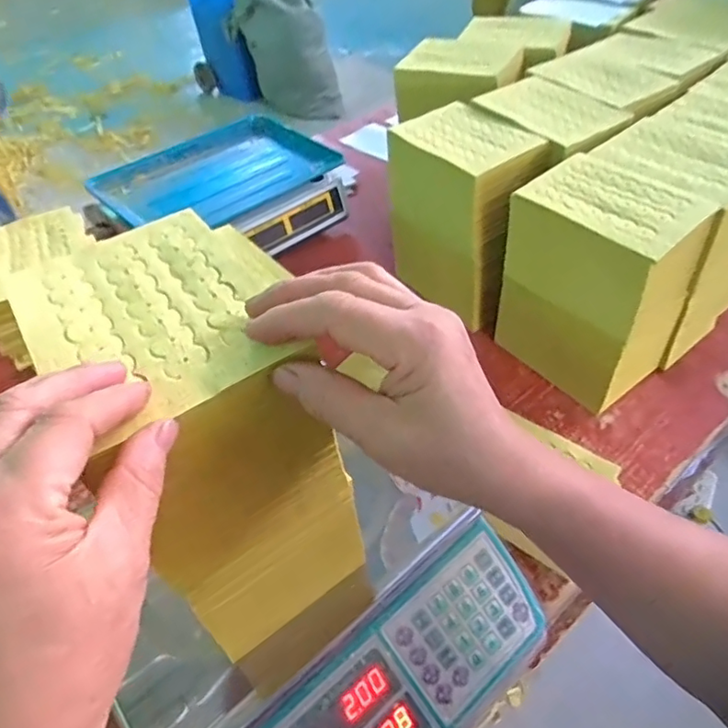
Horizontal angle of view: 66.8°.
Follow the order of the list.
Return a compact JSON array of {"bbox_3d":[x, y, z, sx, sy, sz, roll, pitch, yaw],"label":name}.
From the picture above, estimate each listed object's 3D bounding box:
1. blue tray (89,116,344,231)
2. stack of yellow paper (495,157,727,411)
[{"bbox_3d":[-0.227,-0.290,0.846,0.333,0.039,0.210,-31,55,-24],"label":"blue tray"},{"bbox_3d":[0.257,-0.088,0.620,0.117,0.214,0.171,-36,57,-26],"label":"stack of yellow paper"}]

